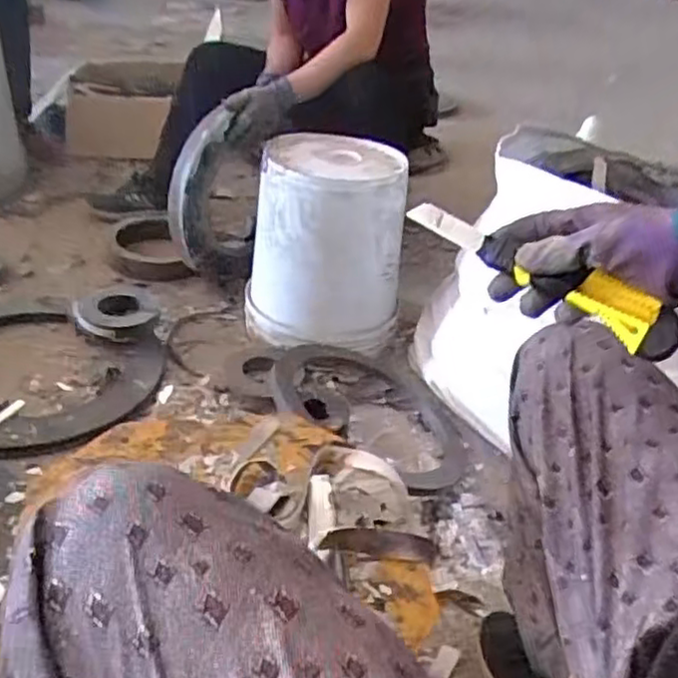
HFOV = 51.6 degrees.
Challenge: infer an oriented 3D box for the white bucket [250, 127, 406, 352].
[{"bbox_3d":[-0.018,-0.186,1.349,0.290,0.332,0.275,5,34,-3],"label":"white bucket"}]

